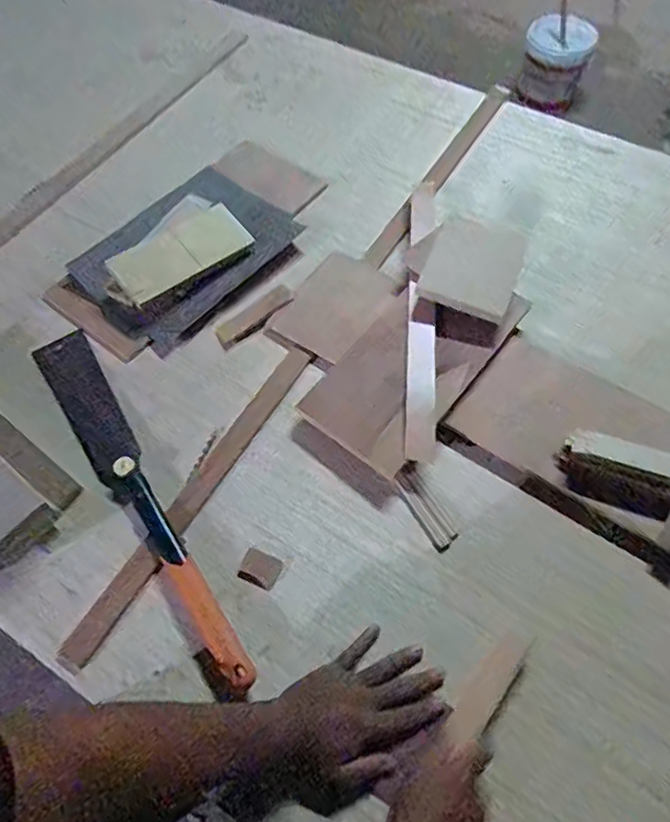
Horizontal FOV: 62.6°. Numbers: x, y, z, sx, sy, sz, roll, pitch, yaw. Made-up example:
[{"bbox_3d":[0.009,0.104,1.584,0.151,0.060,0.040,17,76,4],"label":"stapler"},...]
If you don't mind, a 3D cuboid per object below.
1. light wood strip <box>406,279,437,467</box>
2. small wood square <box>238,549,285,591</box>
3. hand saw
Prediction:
[{"bbox_3d":[0.117,-0.054,0.750,0.042,0.010,0.247,6,69,-7],"label":"light wood strip"},{"bbox_3d":[-0.089,0.191,0.664,0.045,0.004,0.039,21,64,12],"label":"small wood square"},{"bbox_3d":[-0.261,0.094,0.704,0.066,0.029,0.568,-29,64,-16],"label":"hand saw"}]

